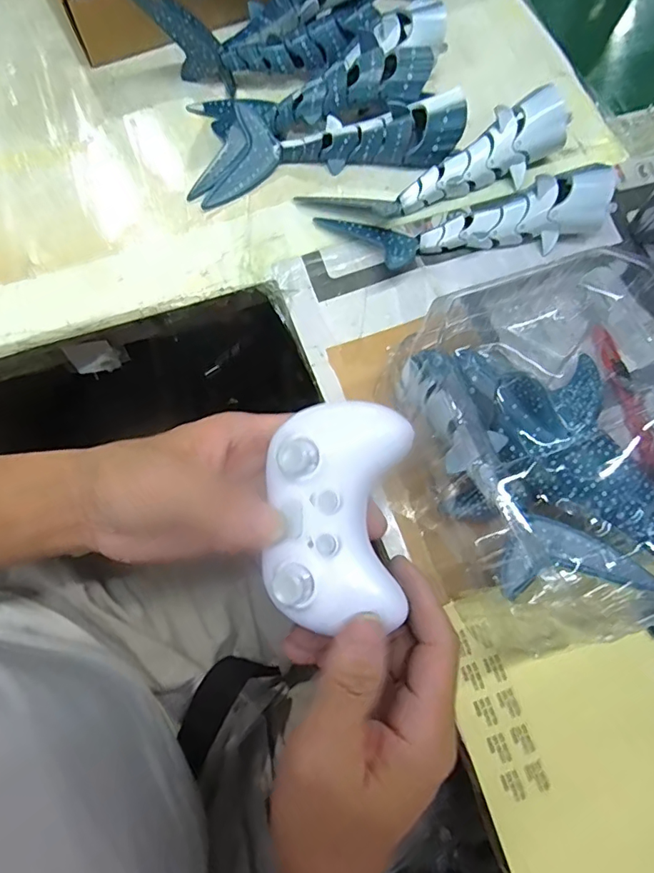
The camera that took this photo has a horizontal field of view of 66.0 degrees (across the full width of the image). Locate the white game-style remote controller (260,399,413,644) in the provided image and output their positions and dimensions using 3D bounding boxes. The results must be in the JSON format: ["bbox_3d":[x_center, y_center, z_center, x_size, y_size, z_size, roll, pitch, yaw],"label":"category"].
[{"bbox_3d":[0.005,0.034,0.237,0.065,0.027,0.102,4,73,-1],"label":"white game-style remote controller"}]

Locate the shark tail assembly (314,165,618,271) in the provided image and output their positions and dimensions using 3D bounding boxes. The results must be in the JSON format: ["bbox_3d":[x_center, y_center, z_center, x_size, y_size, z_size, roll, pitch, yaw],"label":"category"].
[{"bbox_3d":[0.103,-0.162,0.378,0.214,0.044,0.048,-4,73,-4],"label":"shark tail assembly"}]

